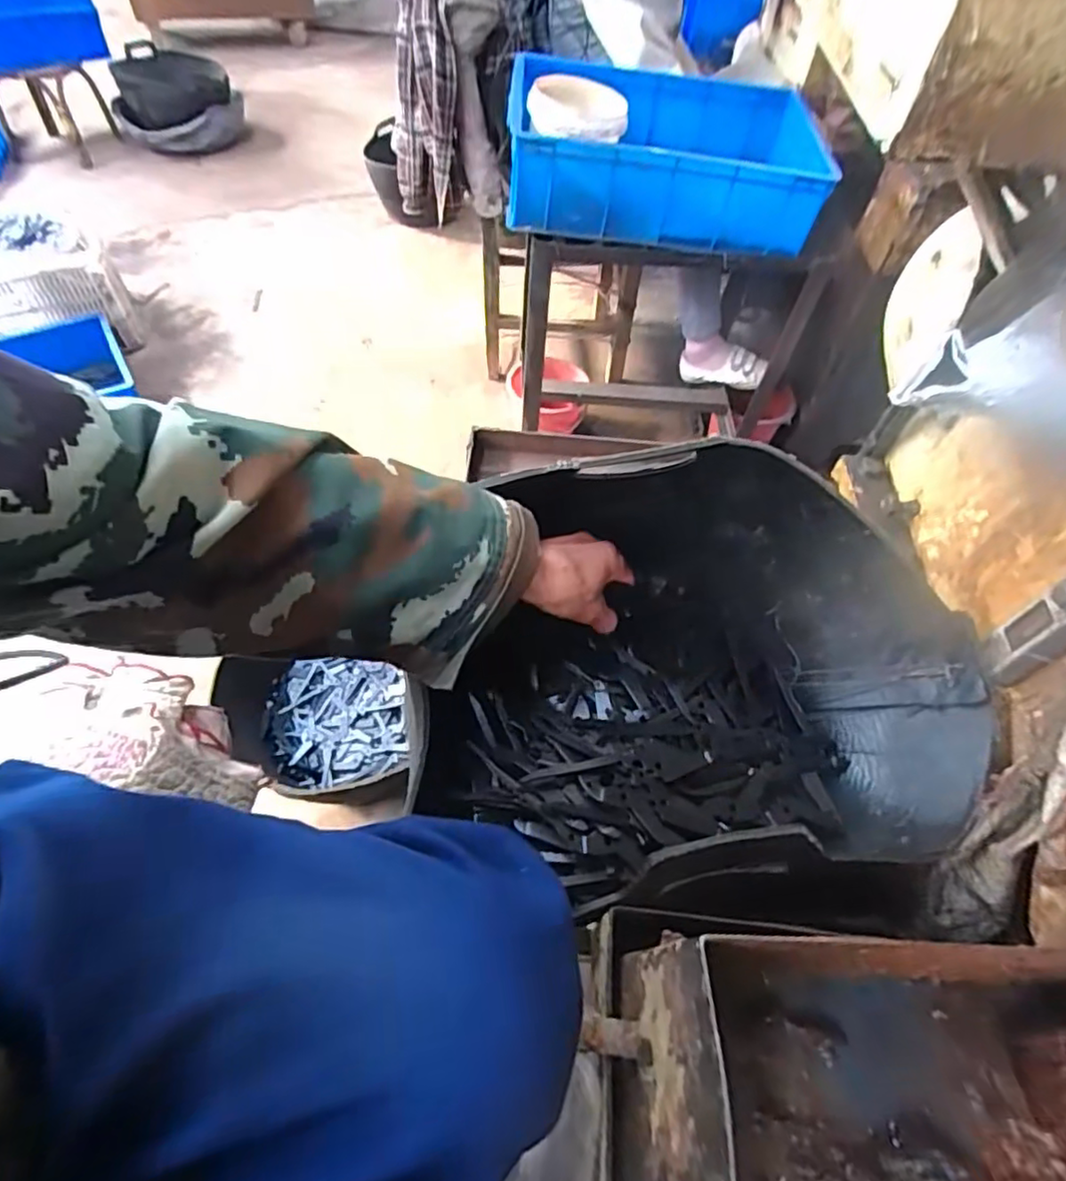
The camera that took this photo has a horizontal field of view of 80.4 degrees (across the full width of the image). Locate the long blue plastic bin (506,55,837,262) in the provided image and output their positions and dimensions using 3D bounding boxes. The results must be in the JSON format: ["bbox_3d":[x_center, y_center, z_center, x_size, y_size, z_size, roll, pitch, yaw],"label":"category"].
[{"bbox_3d":[0.221,-0.742,1.070,0.512,0.151,0.358,6,55,0],"label":"long blue plastic bin"}]

